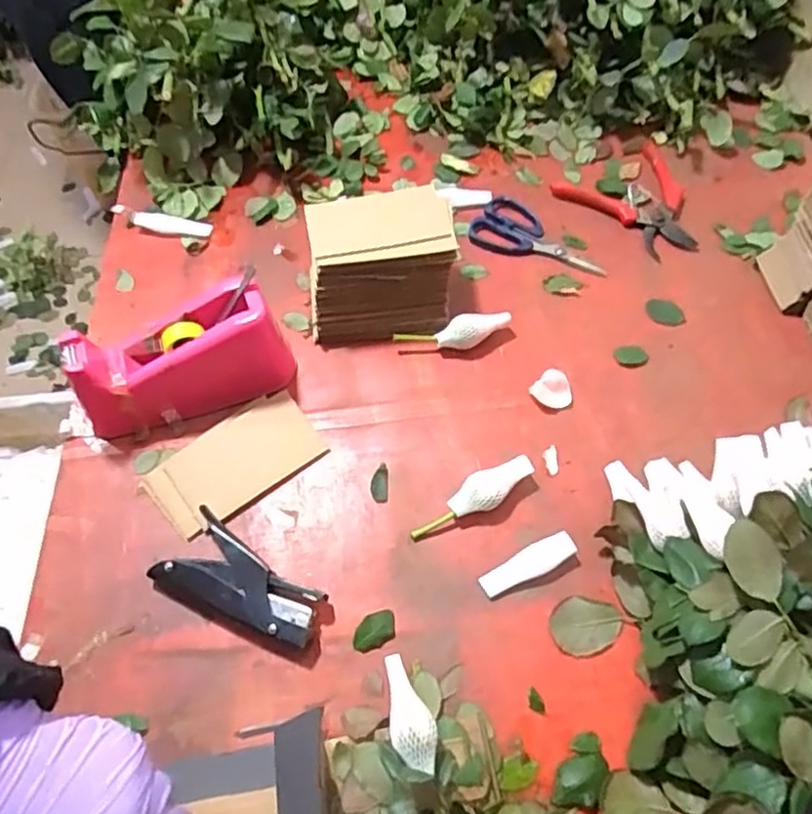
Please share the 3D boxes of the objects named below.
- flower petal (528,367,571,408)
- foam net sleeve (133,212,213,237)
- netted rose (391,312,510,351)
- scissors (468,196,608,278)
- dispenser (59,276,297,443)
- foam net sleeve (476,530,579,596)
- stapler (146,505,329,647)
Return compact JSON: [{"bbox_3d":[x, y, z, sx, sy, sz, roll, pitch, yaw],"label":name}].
[{"bbox_3d":[0.151,-0.017,0.651,0.038,0.013,0.038,-36,65,-17],"label":"flower petal"},{"bbox_3d":[-0.286,-0.225,0.788,0.101,0.018,0.021,11,61,9],"label":"foam net sleeve"},{"bbox_3d":[0.051,-0.077,0.679,0.121,0.033,0.030,-13,64,-3],"label":"netted rose"},{"bbox_3d":[0.161,-0.204,0.761,0.164,0.009,0.080,21,63,13],"label":"scissors"},{"bbox_3d":[-0.222,-0.041,0.628,0.198,0.107,0.081,-22,65,-8],"label":"dispenser"},{"bbox_3d":[0.106,0.137,0.558,0.086,0.015,0.026,-24,62,-11],"label":"foam net sleeve"},{"bbox_3d":[-0.142,0.158,0.549,0.143,0.026,0.072,30,65,18],"label":"stapler"}]

